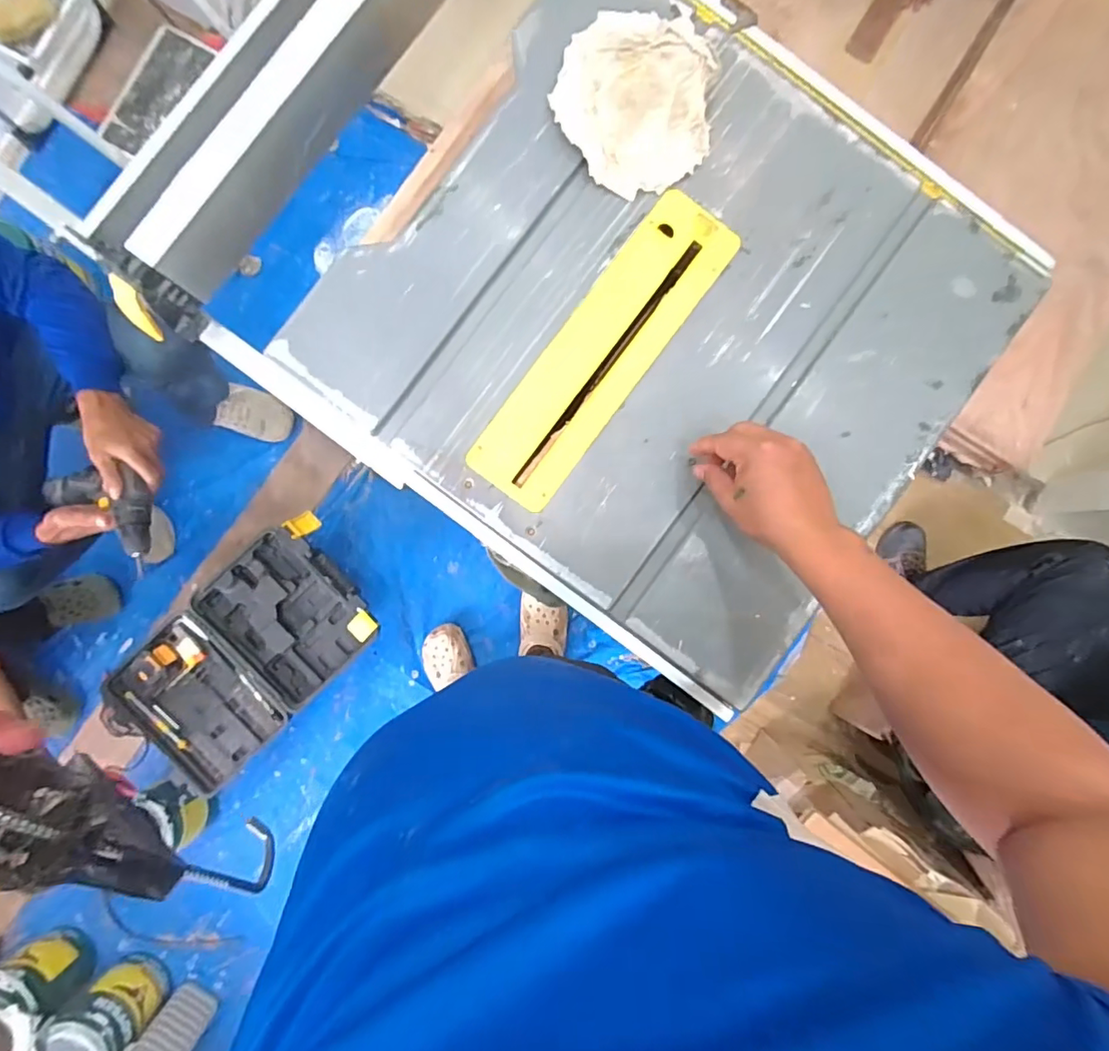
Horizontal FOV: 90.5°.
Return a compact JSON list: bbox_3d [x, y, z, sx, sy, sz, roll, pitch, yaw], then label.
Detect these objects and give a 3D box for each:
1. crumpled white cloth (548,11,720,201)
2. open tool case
[{"bbox_3d":[0.083,-0.422,0.544,0.147,0.034,0.161,-37,90,-3],"label":"crumpled white cloth"},{"bbox_3d":[-0.653,0.269,1.178,0.554,0.058,0.327,-44,90,-2],"label":"open tool case"}]

